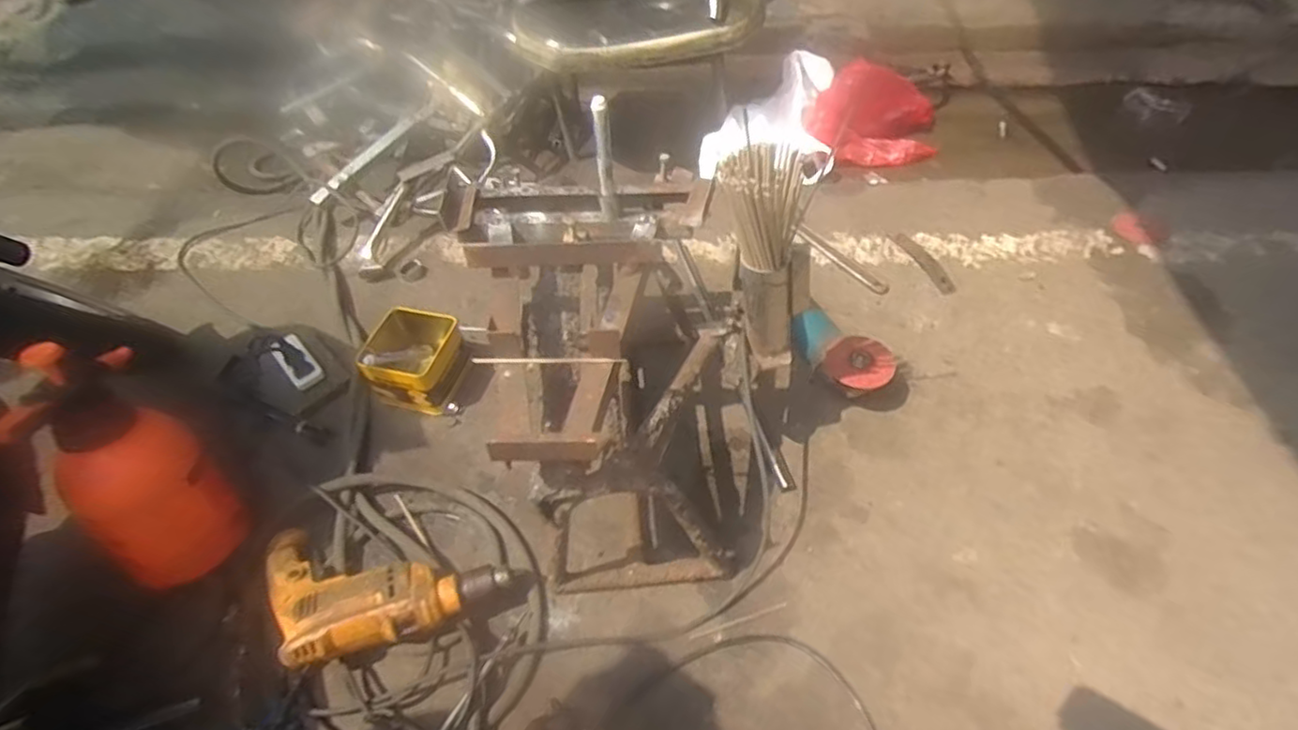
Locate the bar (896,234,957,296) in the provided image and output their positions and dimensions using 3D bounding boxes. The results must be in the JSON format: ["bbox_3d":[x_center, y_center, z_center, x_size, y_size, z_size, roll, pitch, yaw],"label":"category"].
[{"bbox_3d":[0.470,-0.175,1.119,0.033,0.004,0.151,-19,53,-10],"label":"bar"}]

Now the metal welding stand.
[{"bbox_3d":[0.009,-0.050,0.829,0.387,0.365,0.534,-15,53,-7],"label":"metal welding stand"}]

